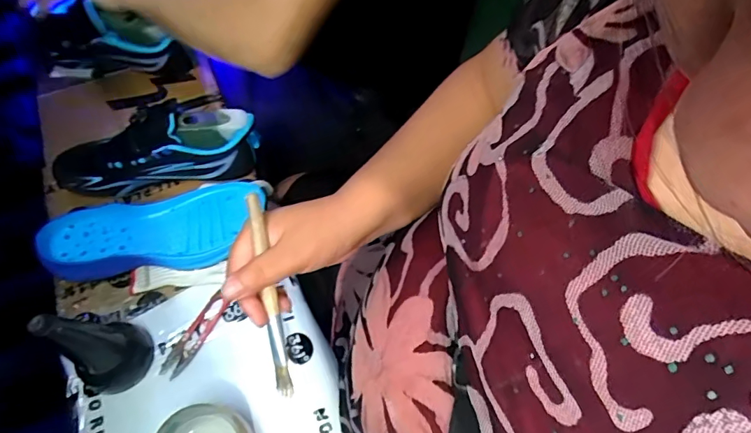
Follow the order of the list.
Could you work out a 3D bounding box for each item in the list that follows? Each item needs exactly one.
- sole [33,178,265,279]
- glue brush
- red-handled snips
[{"bbox_3d":[-0.244,0.020,0.534,0.240,0.043,0.093,-12,60,-7],"label":"sole"},{"bbox_3d":[-0.079,0.060,0.347,0.011,0.007,0.153,-9,95,-5],"label":"glue brush"},{"bbox_3d":[-0.193,0.126,0.499,0.027,0.008,0.097,26,66,14],"label":"red-handled snips"}]

